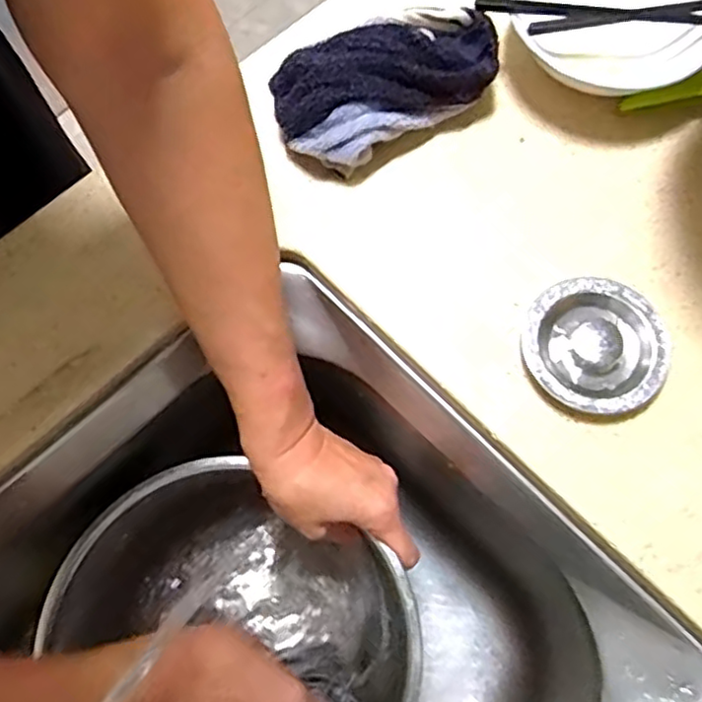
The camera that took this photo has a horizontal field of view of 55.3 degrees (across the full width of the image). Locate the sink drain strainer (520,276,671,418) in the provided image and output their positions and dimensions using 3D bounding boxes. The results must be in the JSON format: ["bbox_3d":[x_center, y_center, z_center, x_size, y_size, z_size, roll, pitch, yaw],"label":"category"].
[{"bbox_3d":[0.147,-0.003,0.404,0.079,0.019,0.082,0,69,1],"label":"sink drain strainer"}]

